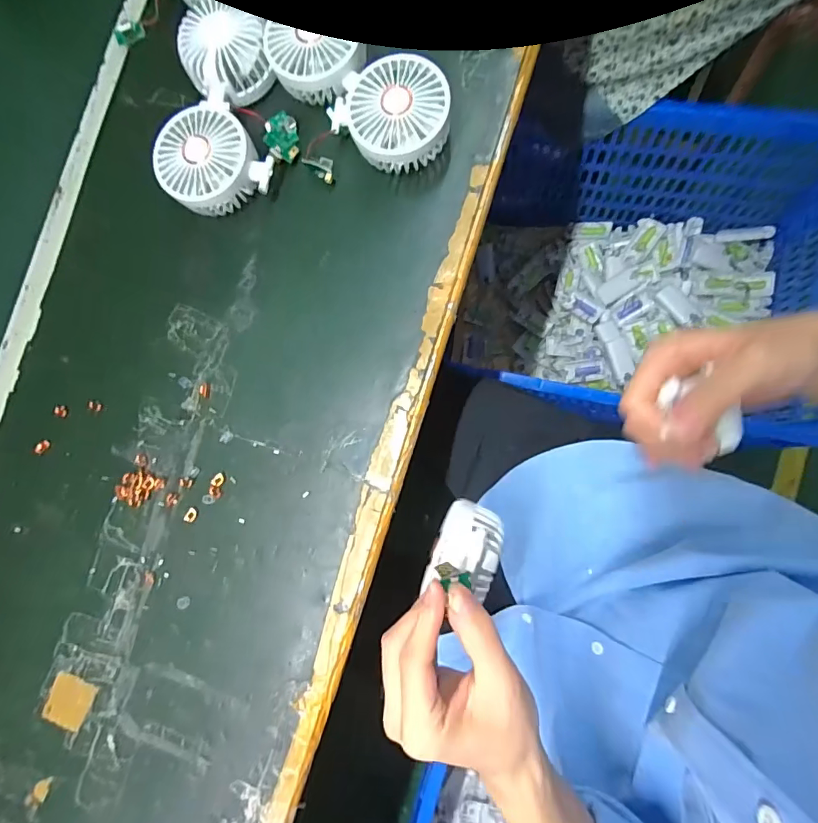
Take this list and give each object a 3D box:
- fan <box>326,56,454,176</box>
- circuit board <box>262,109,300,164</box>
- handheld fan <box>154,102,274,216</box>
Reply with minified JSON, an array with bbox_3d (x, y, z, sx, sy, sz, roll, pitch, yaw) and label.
[{"bbox_3d":[-0.017,-0.258,0.425,0.108,0.050,0.090,-1,84,8],"label":"fan"},{"bbox_3d":[-0.123,-0.263,0.456,0.031,0.010,0.049,-5,81,-20],"label":"circuit board"},{"bbox_3d":[-0.185,-0.231,0.451,0.088,0.049,0.102,-44,80,1],"label":"handheld fan"}]

